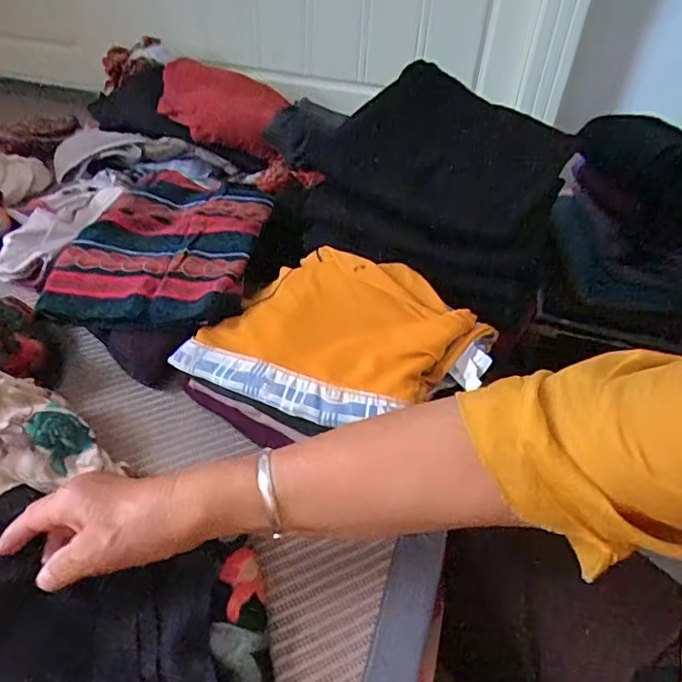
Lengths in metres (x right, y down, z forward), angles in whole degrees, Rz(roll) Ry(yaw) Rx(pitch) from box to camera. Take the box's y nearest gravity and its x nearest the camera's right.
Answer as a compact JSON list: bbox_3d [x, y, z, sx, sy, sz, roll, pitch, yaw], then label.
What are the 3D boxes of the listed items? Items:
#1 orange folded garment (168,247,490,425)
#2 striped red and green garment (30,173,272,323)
[{"bbox_3d":[-0.001,-0.008,0.539,0.270,0.064,0.191,24,43,22],"label":"orange folded garment"},{"bbox_3d":[-0.205,-0.122,0.661,0.209,0.050,0.272,9,39,5],"label":"striped red and green garment"}]

